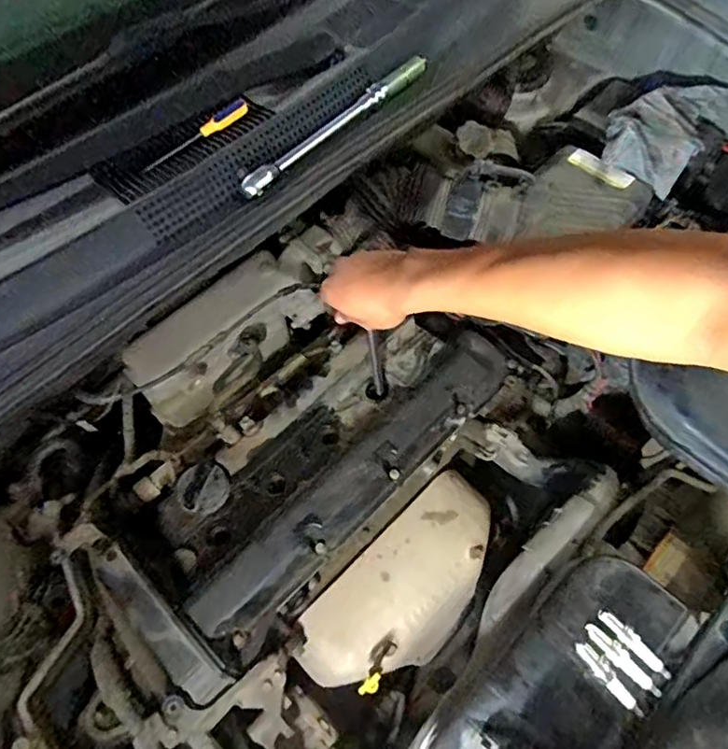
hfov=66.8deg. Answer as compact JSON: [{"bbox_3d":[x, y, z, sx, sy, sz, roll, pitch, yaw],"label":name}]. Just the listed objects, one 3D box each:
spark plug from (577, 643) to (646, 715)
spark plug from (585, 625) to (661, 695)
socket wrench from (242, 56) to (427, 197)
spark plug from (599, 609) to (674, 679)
[{"bbox_3d":[0.211,0.261,0.475,0.014,0.011,0.069,-36,66,-17],"label":"spark plug"},{"bbox_3d":[0.223,0.248,0.480,0.075,0.014,0.016,39,69,21],"label":"spark plug"},{"bbox_3d":[-0.028,-0.297,0.667,0.029,0.037,0.300,40,69,21],"label":"socket wrench"},{"bbox_3d":[0.239,0.239,0.491,0.072,0.016,0.015,37,68,20],"label":"spark plug"}]

